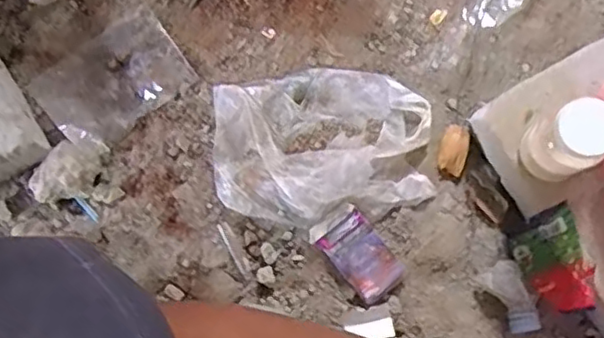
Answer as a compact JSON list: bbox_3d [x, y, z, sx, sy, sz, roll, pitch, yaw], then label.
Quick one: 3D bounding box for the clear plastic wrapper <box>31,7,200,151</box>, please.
[{"bbox_3d":[-0.233,-0.106,0.793,0.176,0.016,0.119,-36,88,1],"label":"clear plastic wrapper"}]

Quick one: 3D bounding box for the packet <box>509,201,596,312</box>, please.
[{"bbox_3d":[0.263,0.096,0.662,0.018,0.083,0.103,-10,66,-27],"label":"packet"}]

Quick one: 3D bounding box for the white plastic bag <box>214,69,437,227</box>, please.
[{"bbox_3d":[0.023,-0.031,0.745,0.253,0.039,0.182,-4,76,1],"label":"white plastic bag"}]

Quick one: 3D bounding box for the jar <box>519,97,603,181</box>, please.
[{"bbox_3d":[0.258,-0.026,0.633,0.055,0.113,0.064,-42,79,-8],"label":"jar"}]

